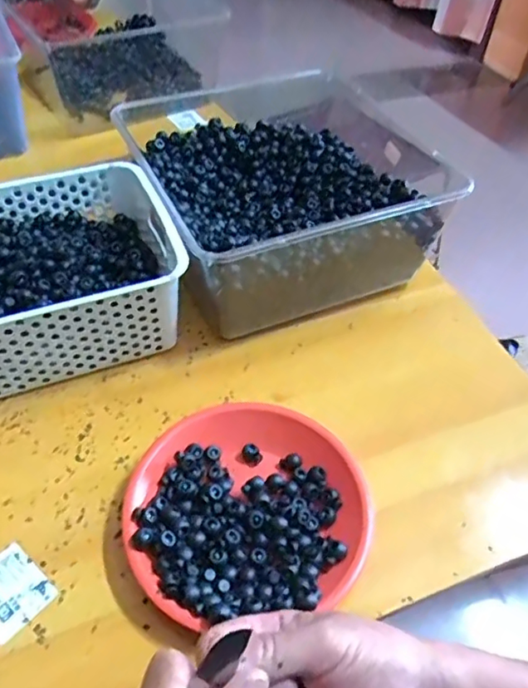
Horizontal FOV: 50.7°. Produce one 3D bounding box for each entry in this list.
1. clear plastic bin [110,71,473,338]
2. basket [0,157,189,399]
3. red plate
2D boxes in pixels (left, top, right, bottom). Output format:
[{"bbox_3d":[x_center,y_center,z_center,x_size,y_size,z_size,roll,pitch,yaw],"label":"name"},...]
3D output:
[{"bbox_3d":[0.013,-0.155,0.640,0.272,0.146,0.279,-19,52,-19],"label":"clear plastic bin"},{"bbox_3d":[-0.251,-0.056,0.560,0.294,0.110,0.201,-15,51,-16],"label":"basket"},{"bbox_3d":[-0.014,0.132,0.460,0.189,0.034,0.176,2,48,-2],"label":"red plate"}]

